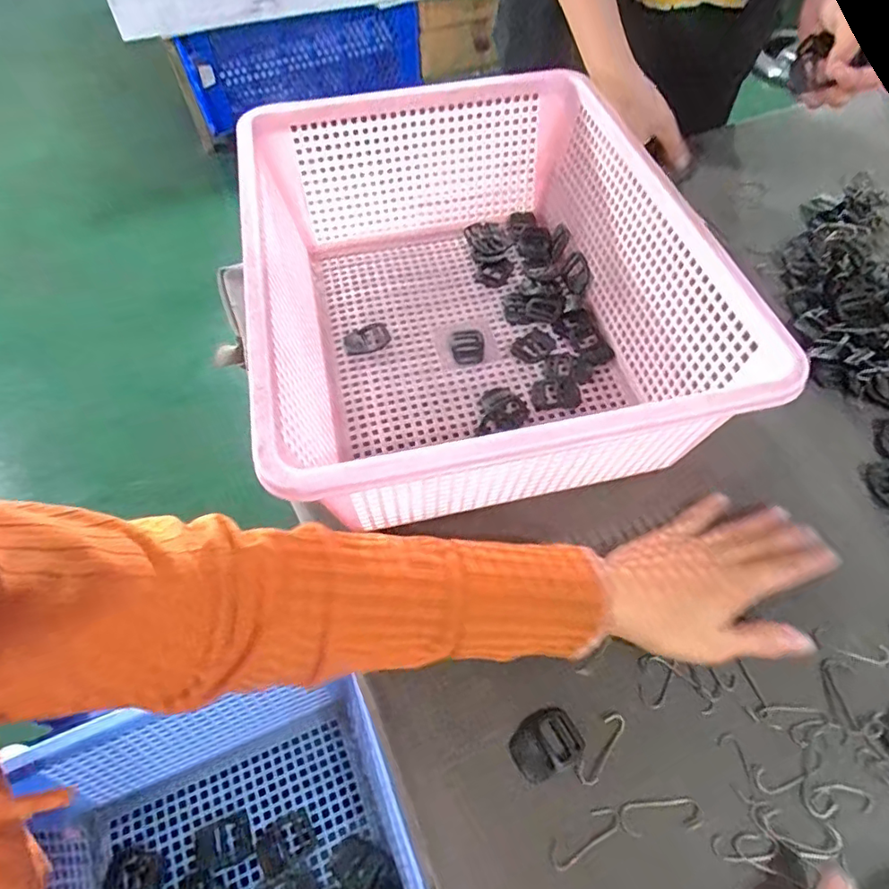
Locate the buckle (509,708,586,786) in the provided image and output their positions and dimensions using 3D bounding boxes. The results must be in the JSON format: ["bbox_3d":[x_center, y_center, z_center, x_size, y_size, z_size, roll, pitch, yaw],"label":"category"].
[{"bbox_3d":[0.059,0.172,0.322,0.040,0.004,0.029,-20,59,-11],"label":"buckle"}]

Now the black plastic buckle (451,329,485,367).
[{"bbox_3d":[0.020,-0.083,0.477,0.027,0.004,0.040,-3,57,0],"label":"black plastic buckle"}]

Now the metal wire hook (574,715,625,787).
[{"bbox_3d":[0.089,0.172,0.320,0.013,0.004,0.042,31,61,20],"label":"metal wire hook"}]

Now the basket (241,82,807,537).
[{"bbox_3d":[0.016,-0.119,0.431,0.287,0.126,0.373,-11,57,-6],"label":"basket"}]

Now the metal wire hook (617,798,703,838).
[{"bbox_3d":[0.117,0.199,0.302,0.044,0.004,0.016,-5,55,-4],"label":"metal wire hook"}]

